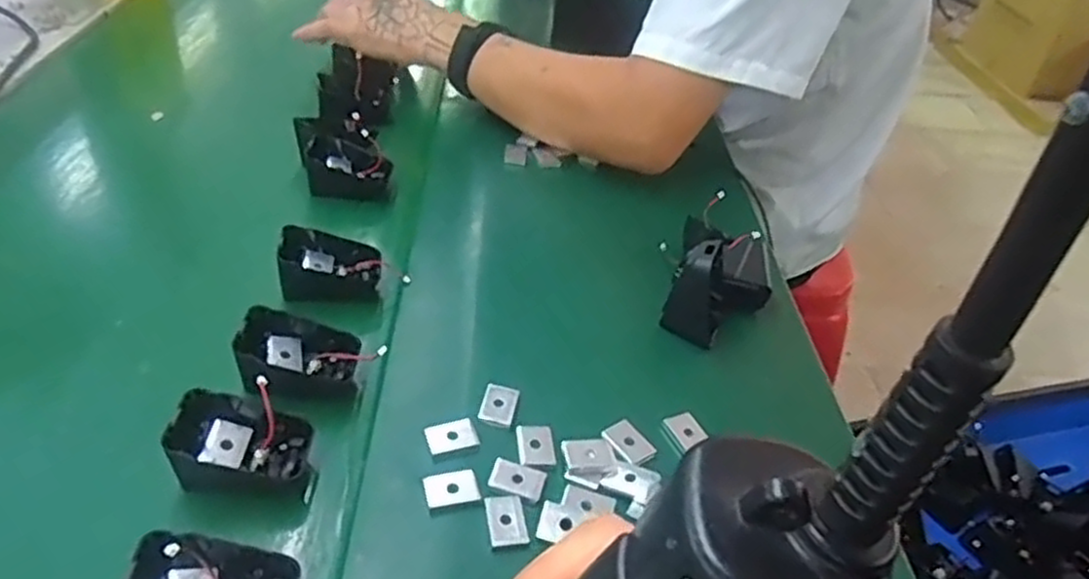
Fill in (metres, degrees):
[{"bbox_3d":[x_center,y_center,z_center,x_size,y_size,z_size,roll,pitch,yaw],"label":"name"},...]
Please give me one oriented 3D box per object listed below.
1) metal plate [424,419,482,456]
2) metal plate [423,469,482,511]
[{"bbox_3d":[-0.052,0.082,0.424,0.028,0.004,0.019,-10,41,-19],"label":"metal plate"},{"bbox_3d":[-0.049,0.105,0.397,0.028,0.004,0.020,-7,40,-16],"label":"metal plate"}]

